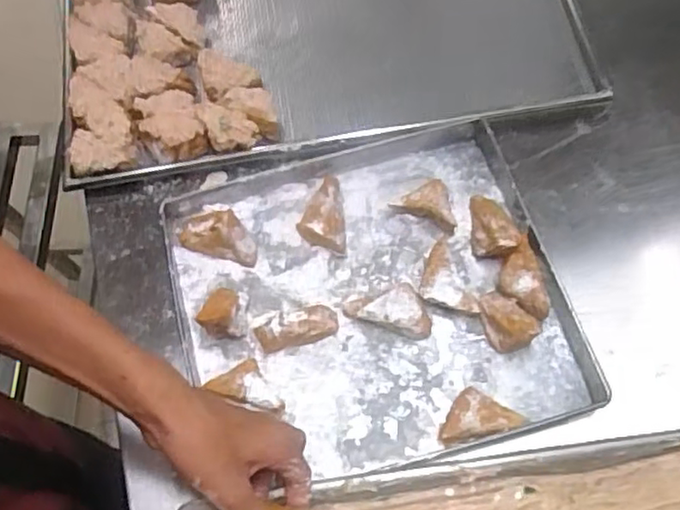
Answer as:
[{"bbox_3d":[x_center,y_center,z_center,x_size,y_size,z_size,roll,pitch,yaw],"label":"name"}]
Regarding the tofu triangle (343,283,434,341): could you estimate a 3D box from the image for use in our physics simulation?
[{"bbox_3d":[0.050,0.051,0.635,0.086,0.034,0.039,16,69,8],"label":"tofu triangle"}]

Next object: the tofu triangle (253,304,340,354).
[{"bbox_3d":[-0.043,0.066,0.626,0.080,0.035,0.038,-13,68,-5],"label":"tofu triangle"}]

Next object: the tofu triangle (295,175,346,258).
[{"bbox_3d":[-0.019,-0.041,0.678,0.048,0.025,0.079,-1,67,2],"label":"tofu triangle"}]

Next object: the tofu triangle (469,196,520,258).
[{"bbox_3d":[0.154,-0.031,0.652,0.042,0.051,0.072,1,67,1],"label":"tofu triangle"}]

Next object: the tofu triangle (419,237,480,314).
[{"bbox_3d":[0.099,0.029,0.641,0.048,0.026,0.079,-21,68,-7],"label":"tofu triangle"}]

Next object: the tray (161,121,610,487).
[{"bbox_3d":[0.027,0.042,0.637,0.366,0.047,0.324,-14,67,-4],"label":"tray"}]

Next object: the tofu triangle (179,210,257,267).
[{"bbox_3d":[-0.124,-0.021,0.662,0.082,0.042,0.032,17,69,9],"label":"tofu triangle"}]

